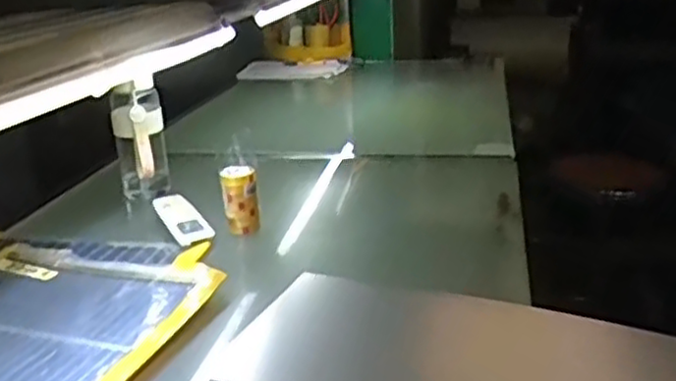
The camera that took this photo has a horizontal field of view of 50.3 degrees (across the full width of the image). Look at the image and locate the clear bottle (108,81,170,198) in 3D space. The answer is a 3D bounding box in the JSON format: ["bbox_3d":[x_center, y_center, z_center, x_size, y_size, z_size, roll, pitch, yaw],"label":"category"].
[{"bbox_3d":[-0.334,-0.079,1.226,0.088,0.210,0.108,-8,21,-16],"label":"clear bottle"}]

